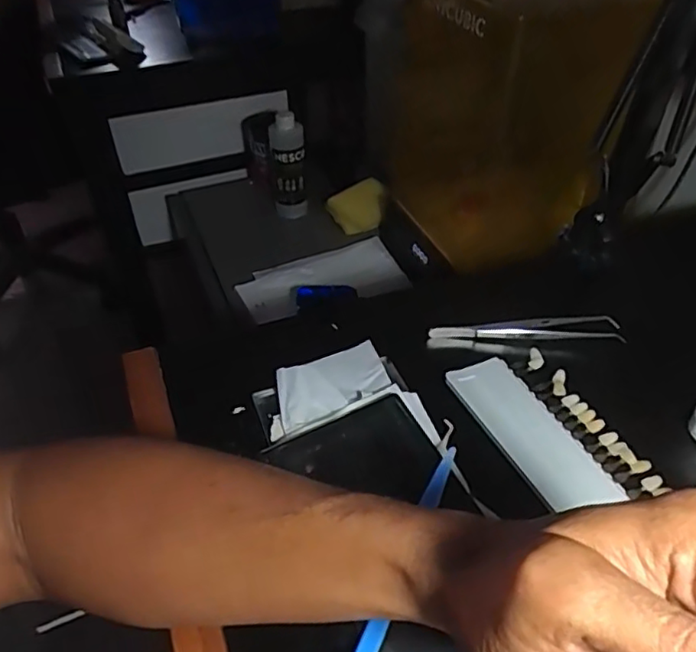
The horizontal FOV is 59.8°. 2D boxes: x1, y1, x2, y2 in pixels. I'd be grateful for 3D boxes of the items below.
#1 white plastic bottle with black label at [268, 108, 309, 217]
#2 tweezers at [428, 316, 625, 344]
[{"bbox_3d":[-0.090,-0.230,0.927,0.049,0.174,0.048,-7,42,-7],"label":"white plastic bottle with black label"},{"bbox_3d":[0.133,0.003,0.455,0.142,0.007,0.022,-1,42,0],"label":"tweezers"}]

